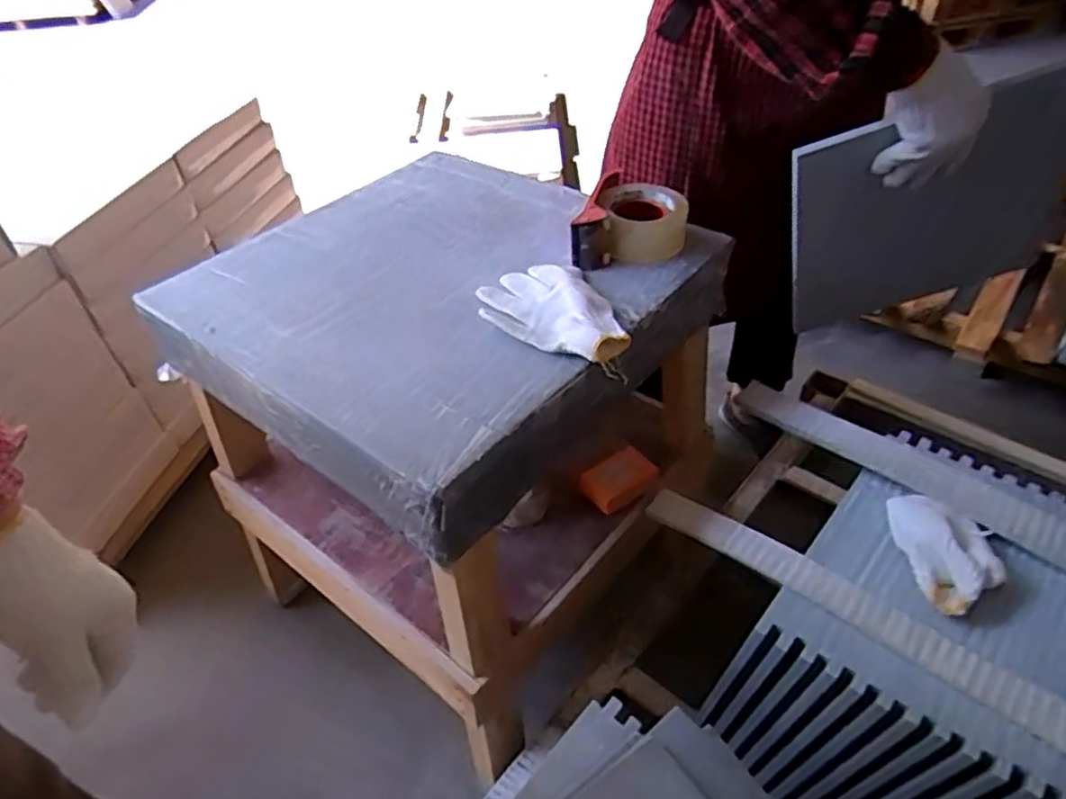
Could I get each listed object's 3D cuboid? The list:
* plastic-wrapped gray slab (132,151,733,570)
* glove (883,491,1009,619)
[{"bbox_3d":[-0.103,-0.120,0.820,0.496,0.072,0.480,28,51,31],"label":"plastic-wrapped gray slab"},{"bbox_3d":[0.379,0.134,0.656,0.075,0.027,0.117,-9,42,-5],"label":"glove"}]

